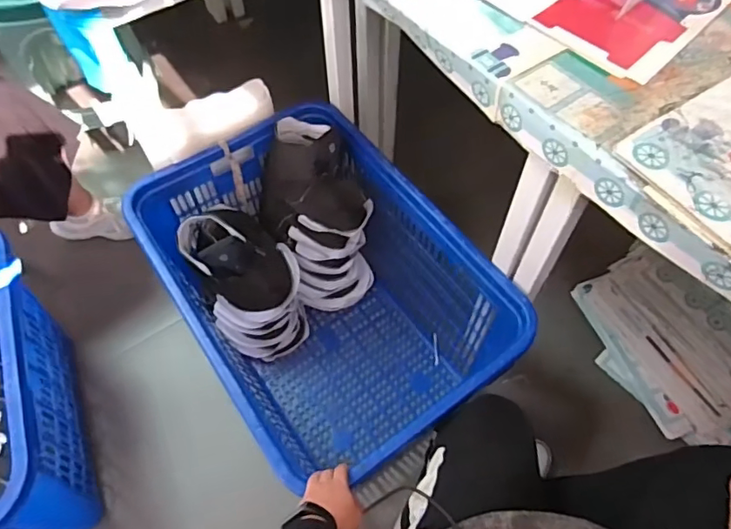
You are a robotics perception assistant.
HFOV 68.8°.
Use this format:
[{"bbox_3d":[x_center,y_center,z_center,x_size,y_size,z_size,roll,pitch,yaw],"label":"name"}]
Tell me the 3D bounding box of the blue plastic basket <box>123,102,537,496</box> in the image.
[{"bbox_3d":[-0.090,0.085,1.154,0.499,0.411,0.720,-33,63,-18],"label":"blue plastic basket"}]

